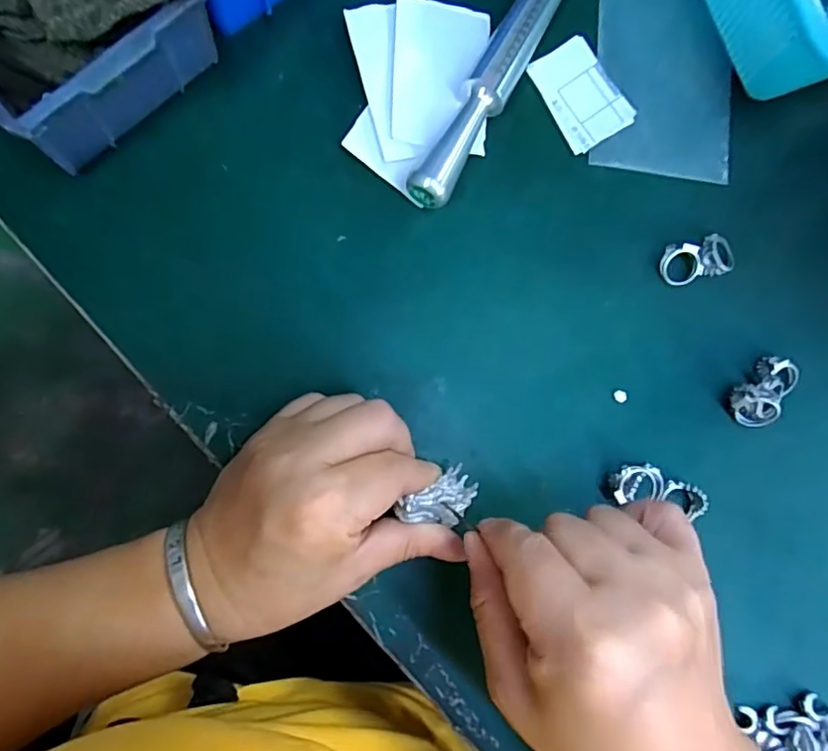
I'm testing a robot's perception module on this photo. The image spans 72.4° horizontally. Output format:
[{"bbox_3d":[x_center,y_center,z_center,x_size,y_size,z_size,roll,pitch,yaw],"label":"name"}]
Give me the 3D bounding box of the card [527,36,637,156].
[{"bbox_3d":[0.088,-0.148,0.298,0.037,0.004,0.054,-32,90,-9],"label":"card"}]

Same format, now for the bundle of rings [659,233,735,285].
[{"bbox_3d":[0.152,-0.062,0.301,0.043,0.011,0.022,-14,87,-9],"label":"bundle of rings"}]

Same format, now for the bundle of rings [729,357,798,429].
[{"bbox_3d":[0.188,0.009,0.298,0.041,0.018,0.025,-43,92,-9],"label":"bundle of rings"}]

